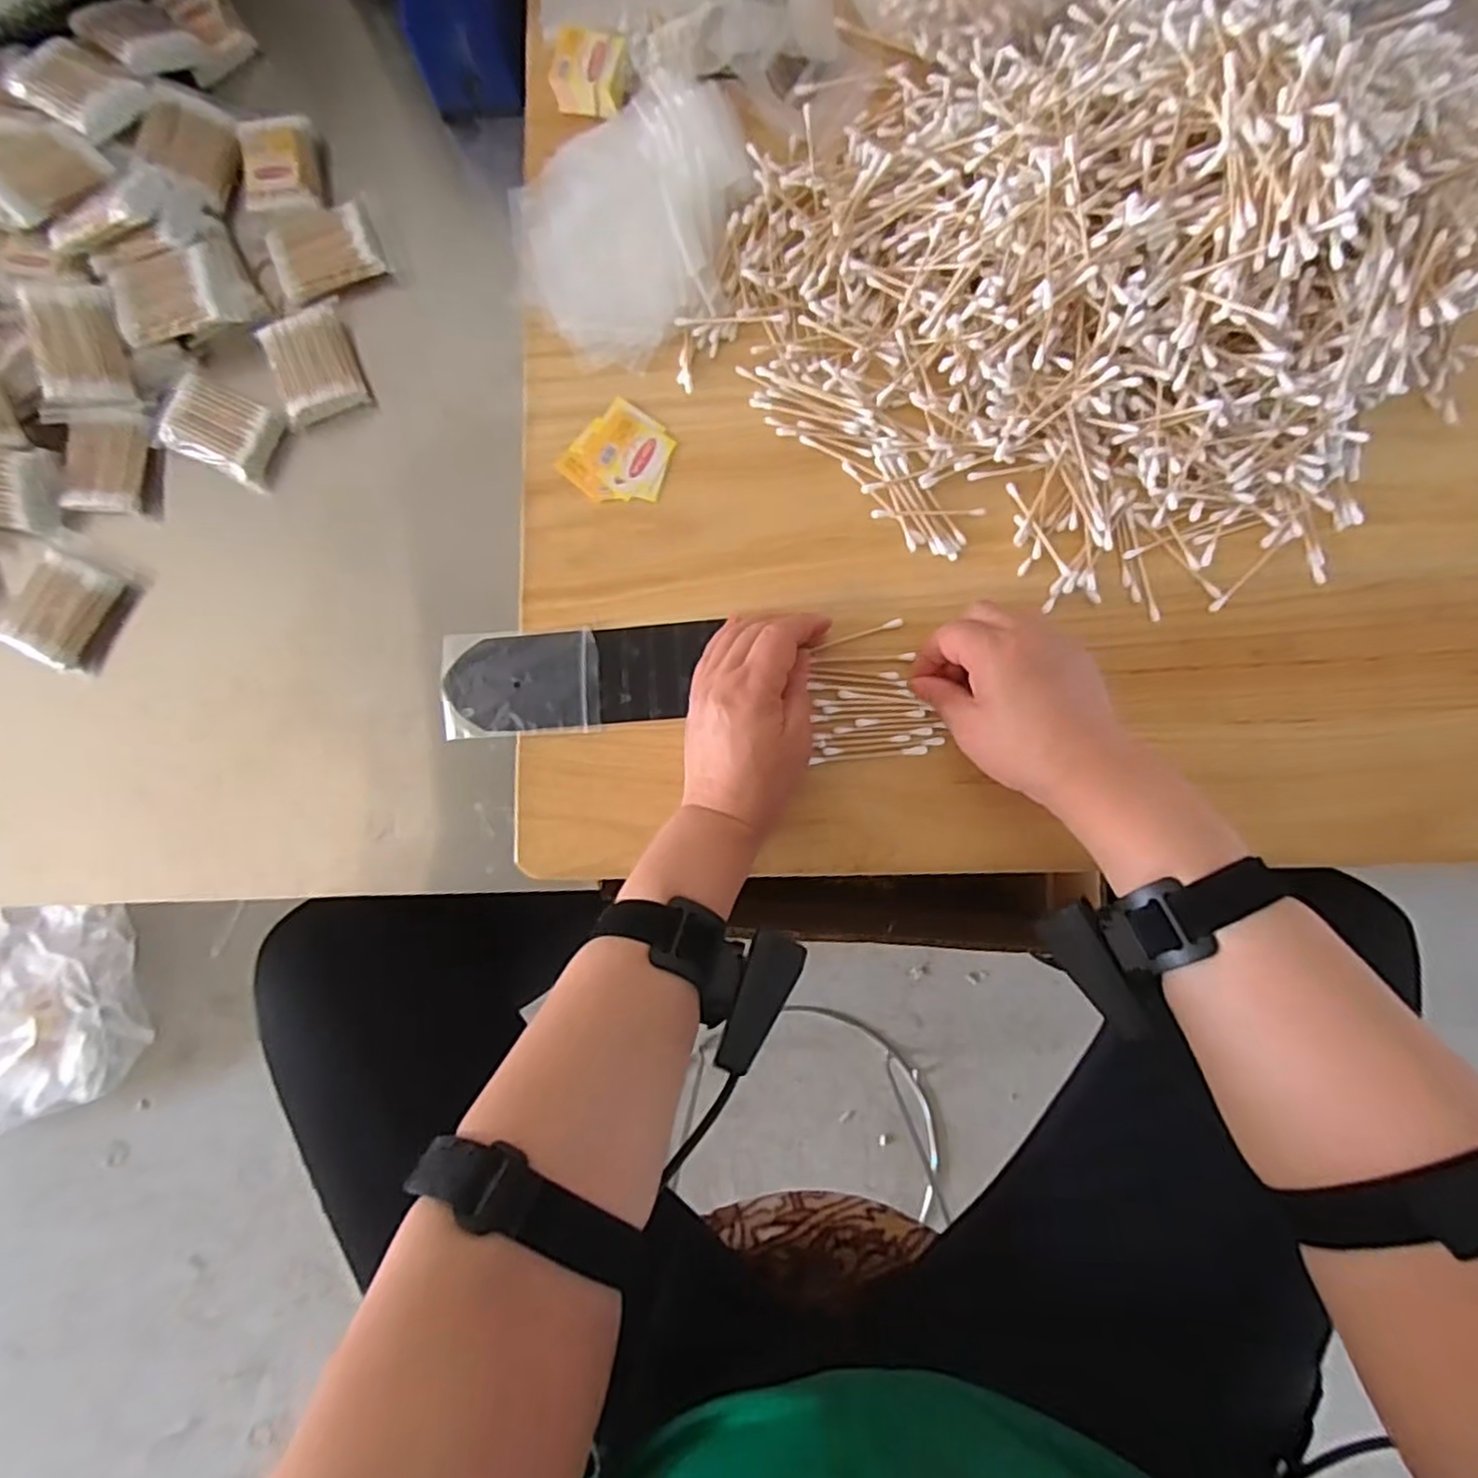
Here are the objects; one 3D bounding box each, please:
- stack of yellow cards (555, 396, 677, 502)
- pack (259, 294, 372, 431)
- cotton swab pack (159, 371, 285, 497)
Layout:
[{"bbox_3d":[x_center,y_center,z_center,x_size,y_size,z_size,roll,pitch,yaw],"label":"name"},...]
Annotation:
[{"bbox_3d":[-0.076,-0.182,0.469,0.062,0.006,0.063,38,87,5],"label":"stack of yellow cards"},{"bbox_3d":[-0.312,-0.277,0.530,0.060,0.029,0.085,-20,84,0],"label":"pack"},{"bbox_3d":[-0.378,-0.226,0.529,0.077,0.032,0.055,27,86,5],"label":"cotton swab pack"}]

